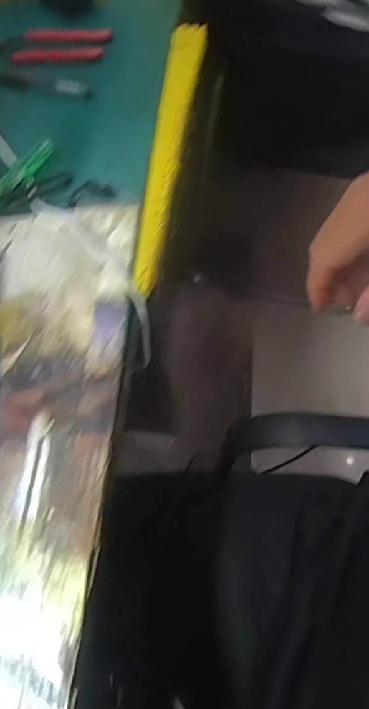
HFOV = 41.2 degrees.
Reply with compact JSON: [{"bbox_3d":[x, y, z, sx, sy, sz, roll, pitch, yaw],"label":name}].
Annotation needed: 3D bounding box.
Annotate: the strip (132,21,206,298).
[{"bbox_3d":[-0.014,-0.194,0.430,0.033,0.010,0.329,5,61,5],"label":"strip"}]

